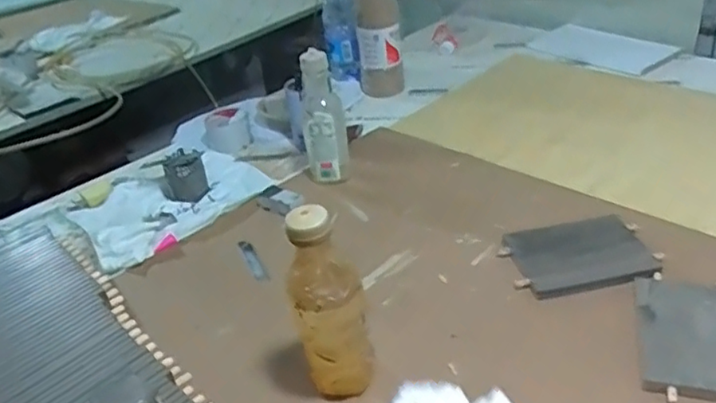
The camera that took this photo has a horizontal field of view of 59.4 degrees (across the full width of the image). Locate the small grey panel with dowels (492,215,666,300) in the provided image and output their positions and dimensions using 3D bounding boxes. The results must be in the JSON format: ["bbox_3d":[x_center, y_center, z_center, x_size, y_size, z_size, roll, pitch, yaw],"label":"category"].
[{"bbox_3d":[0.270,0.063,0.772,0.173,0.011,0.127,-11,34,-5],"label":"small grey panel with dowels"}]

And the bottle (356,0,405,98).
[{"bbox_3d":[0.038,-0.350,1.224,0.083,0.296,0.073,-5,34,5],"label":"bottle"}]

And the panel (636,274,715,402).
[{"bbox_3d":[0.348,0.137,0.640,0.112,0.011,0.168,5,35,18],"label":"panel"}]

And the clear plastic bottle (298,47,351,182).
[{"bbox_3d":[-0.053,-0.115,0.954,0.065,0.215,0.062,-8,33,-1],"label":"clear plastic bottle"}]

